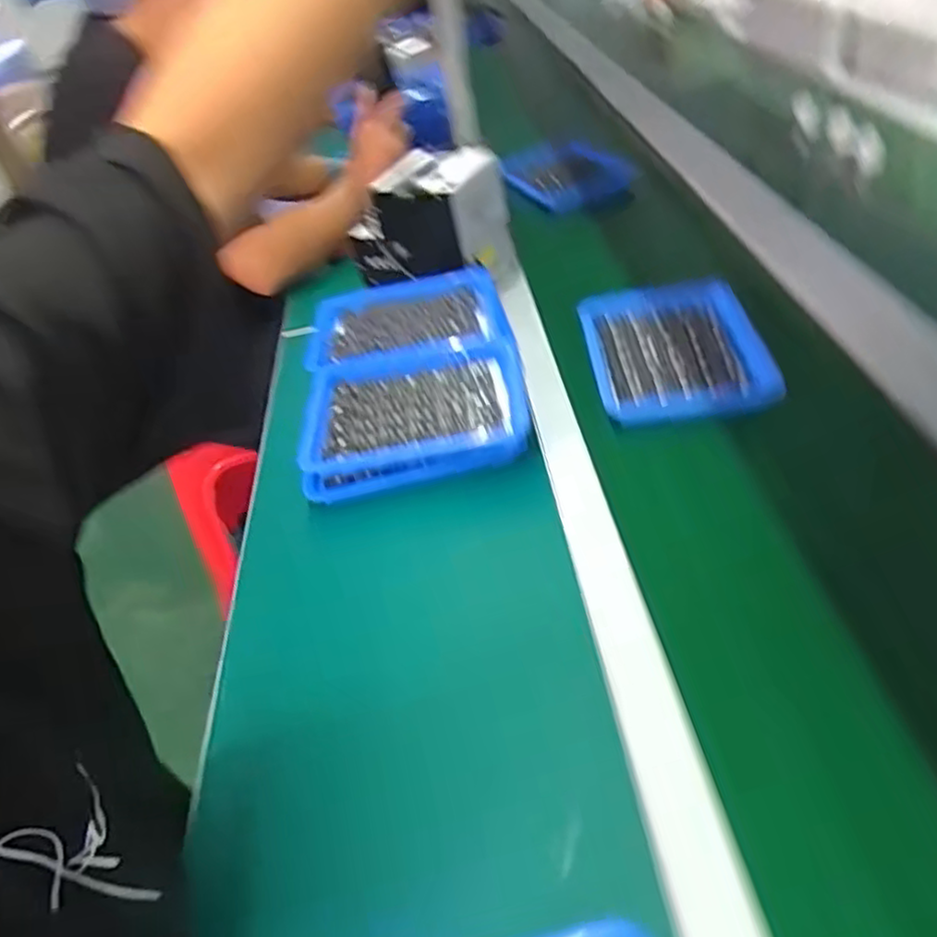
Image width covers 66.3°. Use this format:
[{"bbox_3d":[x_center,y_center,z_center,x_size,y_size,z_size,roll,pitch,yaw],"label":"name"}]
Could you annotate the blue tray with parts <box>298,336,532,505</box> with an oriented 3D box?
[{"bbox_3d":[-0.052,-0.063,0.732,0.231,0.051,0.173,-8,38,-2],"label":"blue tray with parts"}]

